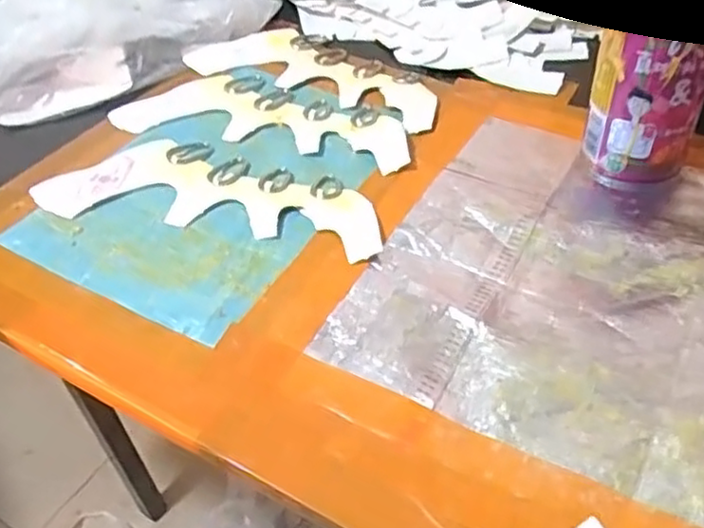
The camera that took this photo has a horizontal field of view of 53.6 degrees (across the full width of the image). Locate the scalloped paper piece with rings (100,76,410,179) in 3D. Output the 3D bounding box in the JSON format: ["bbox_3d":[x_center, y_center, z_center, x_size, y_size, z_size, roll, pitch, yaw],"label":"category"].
[{"bbox_3d":[-0.060,-0.108,0.507,0.219,0.008,0.081,13,46,16],"label":"scalloped paper piece with rings"}]

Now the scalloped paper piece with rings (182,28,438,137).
[{"bbox_3d":[-0.020,-0.152,0.547,0.213,0.005,0.090,24,50,25],"label":"scalloped paper piece with rings"}]

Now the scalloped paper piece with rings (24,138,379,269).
[{"bbox_3d":[-0.086,-0.048,0.446,0.222,0.007,0.083,10,46,14],"label":"scalloped paper piece with rings"}]

